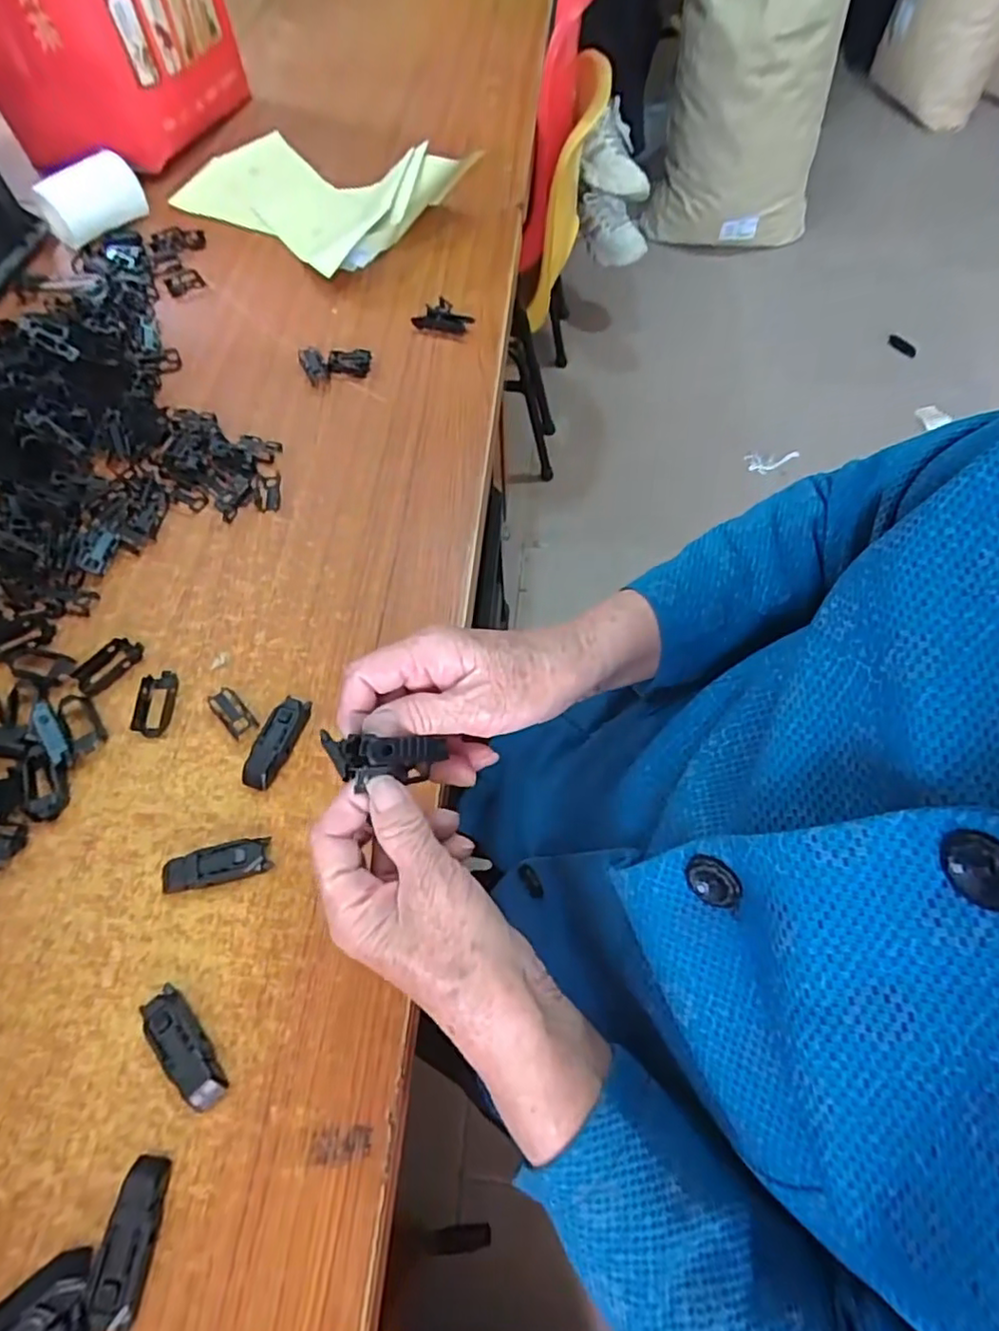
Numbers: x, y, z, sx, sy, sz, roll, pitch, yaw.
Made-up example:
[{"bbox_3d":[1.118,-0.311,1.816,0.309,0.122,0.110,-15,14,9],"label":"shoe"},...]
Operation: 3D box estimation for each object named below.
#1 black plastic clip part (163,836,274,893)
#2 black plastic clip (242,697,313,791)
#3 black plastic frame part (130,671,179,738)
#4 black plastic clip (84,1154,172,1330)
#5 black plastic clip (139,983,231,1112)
[{"bbox_3d":[-0.180,0.127,0.398,0.065,0.014,0.023,-16,63,-6],"label":"black plastic clip part"},{"bbox_3d":[-0.155,0.053,0.435,0.024,0.014,0.066,14,64,10],"label":"black plastic clip"},{"bbox_3d":[-0.250,0.026,0.455,0.024,0.006,0.051,1,62,-1],"label":"black plastic frame part"},{"bbox_3d":[-0.183,0.285,0.310,0.026,0.013,0.065,6,62,5],"label":"black plastic clip"},{"bbox_3d":[-0.176,0.212,0.350,0.023,0.015,0.067,-41,68,-18],"label":"black plastic clip"}]

